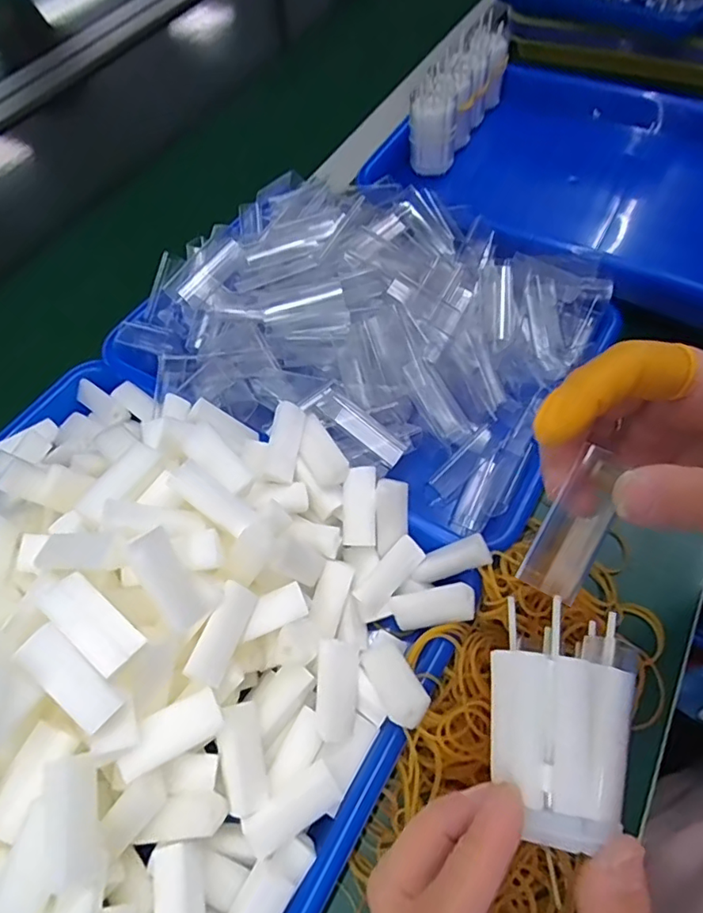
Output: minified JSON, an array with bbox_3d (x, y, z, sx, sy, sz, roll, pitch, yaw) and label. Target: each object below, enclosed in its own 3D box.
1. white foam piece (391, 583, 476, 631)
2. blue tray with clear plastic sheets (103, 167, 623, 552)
[{"bbox_3d":[0.044,0.083,0.304,0.047,0.012,0.018,-19,55,26],"label":"white foam piece"},{"bbox_3d":[0.011,-0.101,0.405,0.314,0.086,0.234,26,64,18],"label":"blue tray with clear plastic sheets"}]

